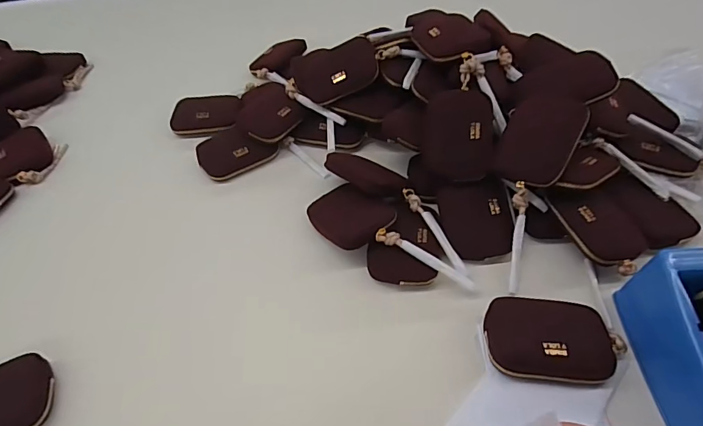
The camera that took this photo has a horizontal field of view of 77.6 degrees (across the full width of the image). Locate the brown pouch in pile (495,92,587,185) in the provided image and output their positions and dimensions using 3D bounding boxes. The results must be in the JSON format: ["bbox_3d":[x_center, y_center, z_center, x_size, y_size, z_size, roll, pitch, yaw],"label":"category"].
[{"bbox_3d":[0.224,-0.088,0.524,0.083,0.011,0.115,22,84,34],"label":"brown pouch in pile"}]

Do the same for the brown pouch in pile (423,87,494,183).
[{"bbox_3d":[0.134,-0.100,0.558,0.089,0.021,0.120,-6,82,24],"label":"brown pouch in pile"}]

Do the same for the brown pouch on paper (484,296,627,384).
[{"bbox_3d":[0.200,0.128,0.436,0.125,0.034,0.081,2,49,7],"label":"brown pouch on paper"}]

